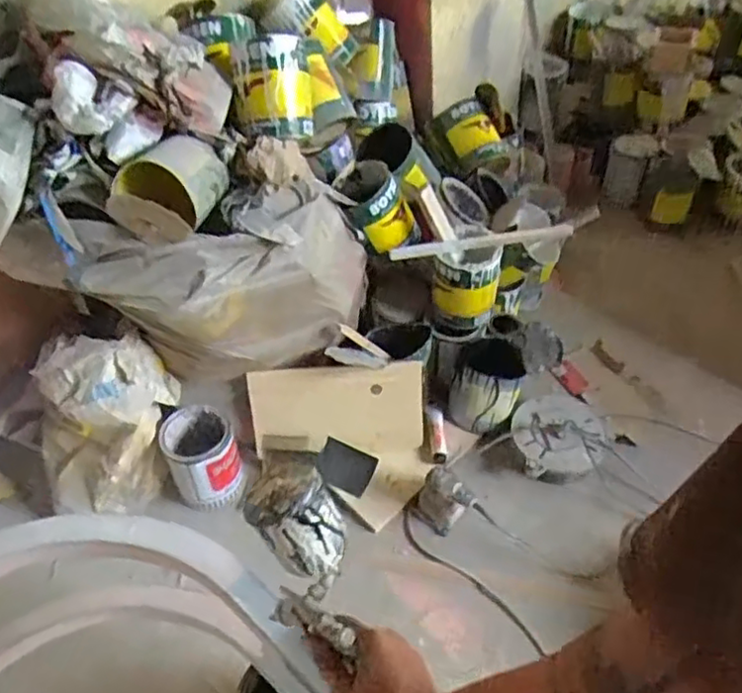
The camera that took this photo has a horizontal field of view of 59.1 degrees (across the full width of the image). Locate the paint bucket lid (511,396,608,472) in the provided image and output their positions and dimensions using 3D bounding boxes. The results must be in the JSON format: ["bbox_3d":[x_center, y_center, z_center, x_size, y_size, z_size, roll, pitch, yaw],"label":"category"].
[{"bbox_3d":[0.473,0.215,1.627,0.232,0.028,0.207,2,48,1],"label":"paint bucket lid"}]

